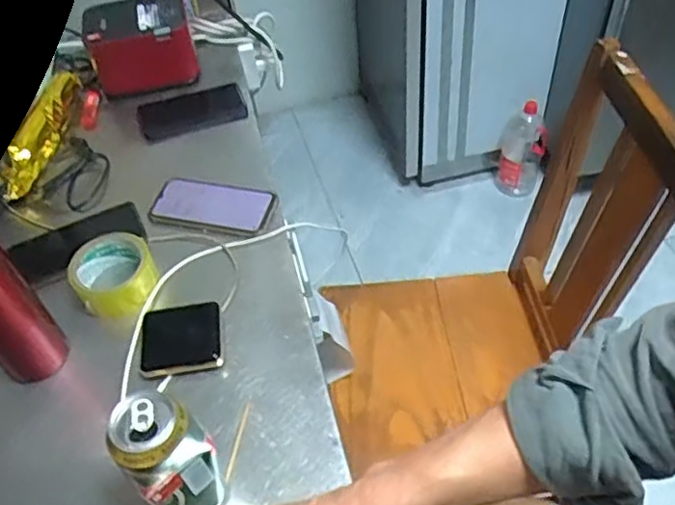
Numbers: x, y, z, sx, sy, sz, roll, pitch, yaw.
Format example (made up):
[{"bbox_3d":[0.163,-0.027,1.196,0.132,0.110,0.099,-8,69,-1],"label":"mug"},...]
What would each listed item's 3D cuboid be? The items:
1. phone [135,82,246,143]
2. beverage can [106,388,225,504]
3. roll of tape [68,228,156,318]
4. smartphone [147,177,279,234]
[{"bbox_3d":[-0.224,-0.219,1.029,0.162,0.017,0.077,-15,51,-7],"label":"phone"},{"bbox_3d":[-0.144,0.185,0.588,0.072,0.172,0.056,-32,55,-19],"label":"beverage can"},{"bbox_3d":[-0.269,0.030,0.812,0.092,0.052,0.097,-3,51,3],"label":"roll of tape"},{"bbox_3d":[-0.166,-0.063,0.891,0.164,0.010,0.086,8,52,11],"label":"smartphone"}]

